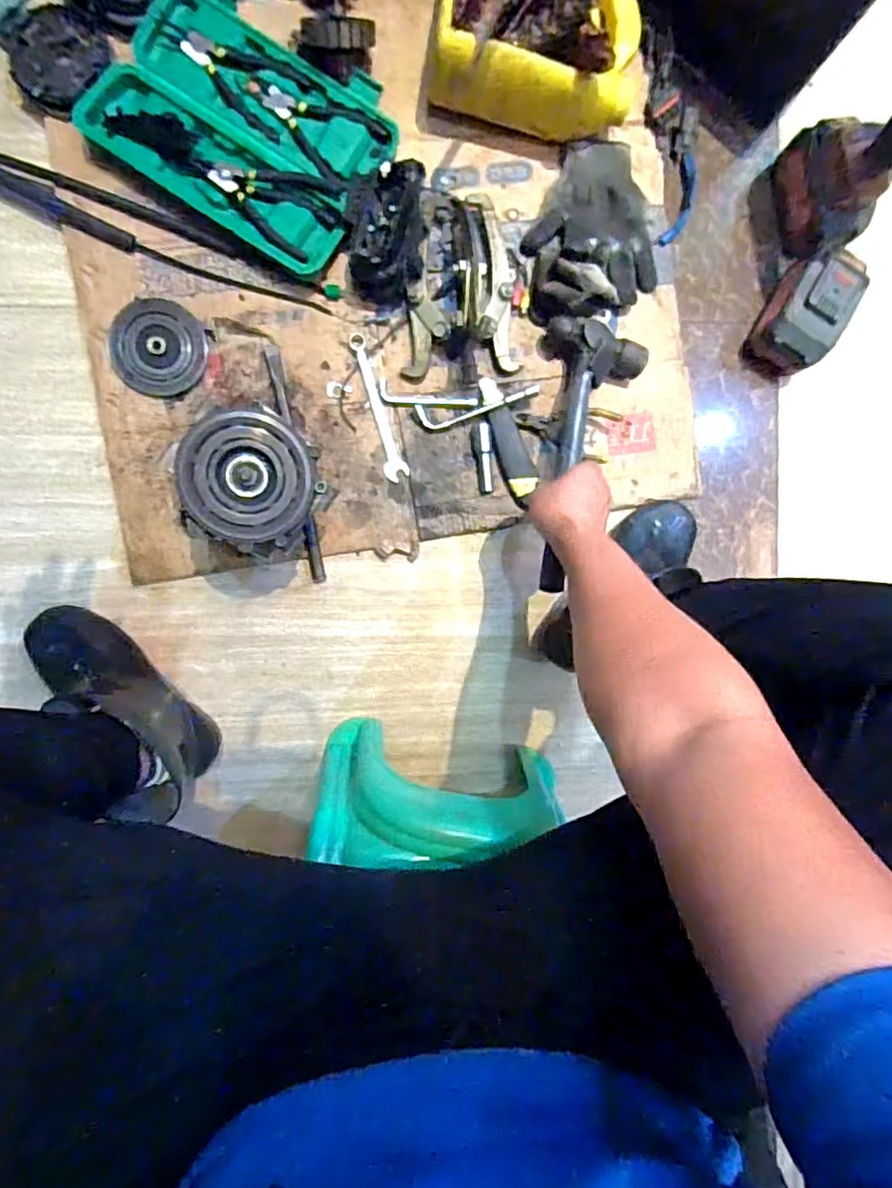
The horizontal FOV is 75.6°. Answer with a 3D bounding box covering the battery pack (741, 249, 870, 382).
[{"bbox_3d":[0.420,-0.328,0.675,0.072,0.080,0.130,27,89,-6],"label":"battery pack"}]

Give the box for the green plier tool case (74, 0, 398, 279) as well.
[{"bbox_3d":[-0.217,-0.511,0.624,0.290,0.034,0.218,31,89,-6],"label":"green plier tool case"}]

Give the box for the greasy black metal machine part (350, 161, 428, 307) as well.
[{"bbox_3d":[-0.064,-0.392,0.621,0.080,0.073,0.119,2,92,-5],"label":"greasy black metal machine part"}]

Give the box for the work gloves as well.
[{"bbox_3d":[0.159,-0.417,0.654,0.163,0.065,0.189,-23,94,-4],"label":"work gloves"}]

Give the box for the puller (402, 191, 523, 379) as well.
[{"bbox_3d":[0.019,-0.349,0.626,0.127,0.078,0.203,-2,92,-5],"label":"puller"}]

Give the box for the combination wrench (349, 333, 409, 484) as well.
[{"bbox_3d":[-0.077,-0.217,0.670,0.028,0.007,0.171,-15,93,-5],"label":"combination wrench"}]

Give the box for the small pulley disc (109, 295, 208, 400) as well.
[{"bbox_3d":[-0.318,-0.275,0.638,0.095,0.016,0.106,-34,94,-4],"label":"small pulley disc"}]

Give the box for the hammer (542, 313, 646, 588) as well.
[{"bbox_3d":[0.152,-0.154,0.638,0.114,0.032,0.322,12,77,-6],"label":"hammer"}]

